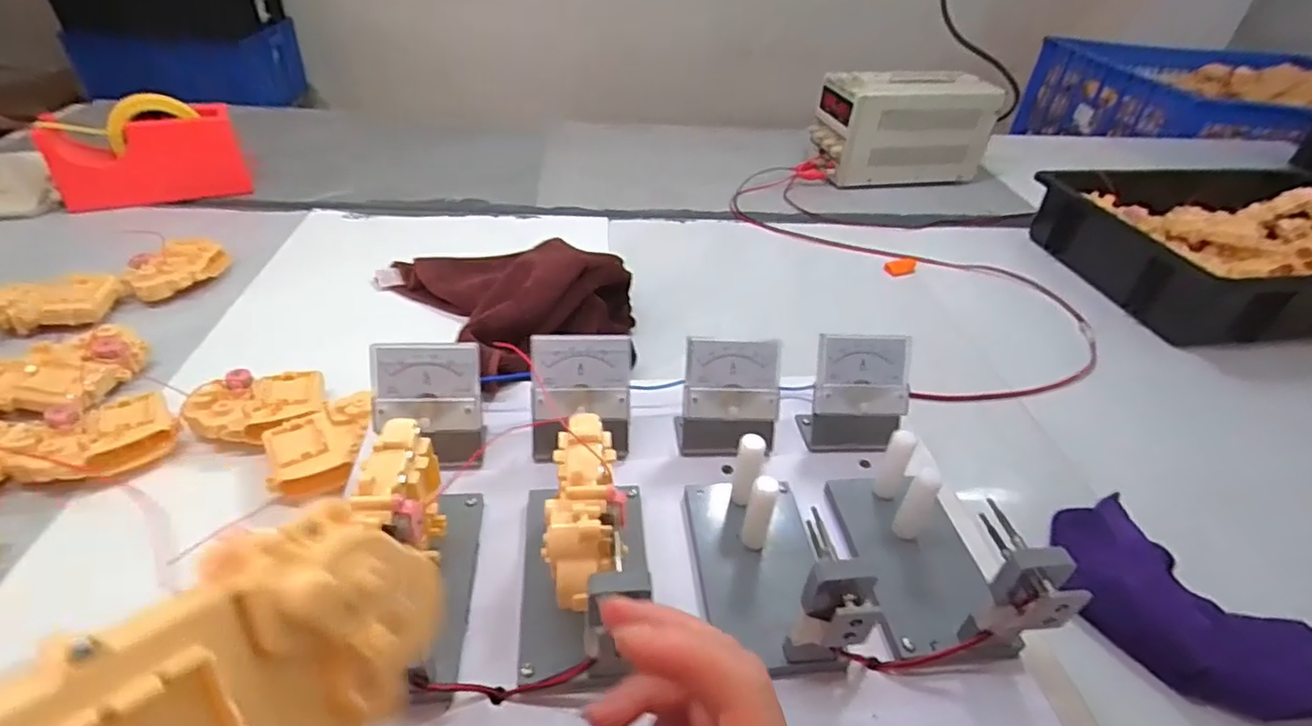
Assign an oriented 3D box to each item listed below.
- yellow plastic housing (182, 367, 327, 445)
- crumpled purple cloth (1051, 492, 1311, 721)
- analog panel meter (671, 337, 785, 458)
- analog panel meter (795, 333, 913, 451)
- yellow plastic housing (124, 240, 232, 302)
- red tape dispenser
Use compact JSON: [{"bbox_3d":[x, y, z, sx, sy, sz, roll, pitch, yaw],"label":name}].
[{"bbox_3d":[-0.321,0.035,0.502,0.092,0.030,0.066,-15,42,-23],"label":"yellow plastic housing"},{"bbox_3d":[0.373,0.173,0.430,0.112,0.025,0.184,-26,47,-32],"label":"crumpled purple cloth"},{"bbox_3d":[0.050,0.025,0.423,0.067,0.071,0.048,2,39,-2],"label":"analog panel meter"},{"bbox_3d":[0.143,0.023,0.435,0.066,0.075,0.043,1,39,-4],"label":"analog panel meter"},{"bbox_3d":[-0.500,-0.102,0.652,0.047,0.032,0.096,11,39,8],"label":"yellow plastic housing"},{"bbox_3d":[-0.653,-0.276,0.802,0.201,0.109,0.090,-19,44,-27],"label":"red tape dispenser"}]

